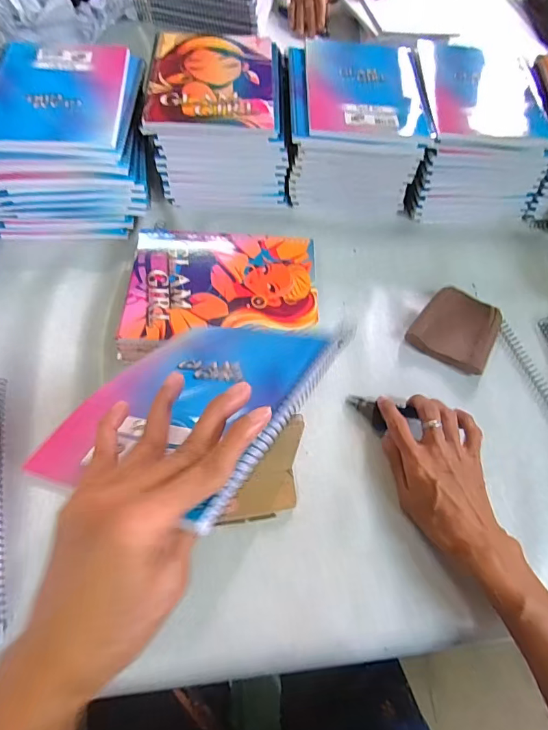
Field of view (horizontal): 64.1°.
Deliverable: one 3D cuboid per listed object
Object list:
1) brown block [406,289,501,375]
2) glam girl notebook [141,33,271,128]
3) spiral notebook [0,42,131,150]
[{"bbox_3d":[0.209,-0.042,0.494,0.086,0.032,0.087,34,64,14],"label":"brown block"},{"bbox_3d":[-0.075,-0.352,0.535,0.145,0.008,0.186,0,61,-4],"label":"glam girl notebook"},{"bbox_3d":[-0.251,-0.315,0.506,0.148,0.007,0.195,-3,61,-5],"label":"spiral notebook"}]

